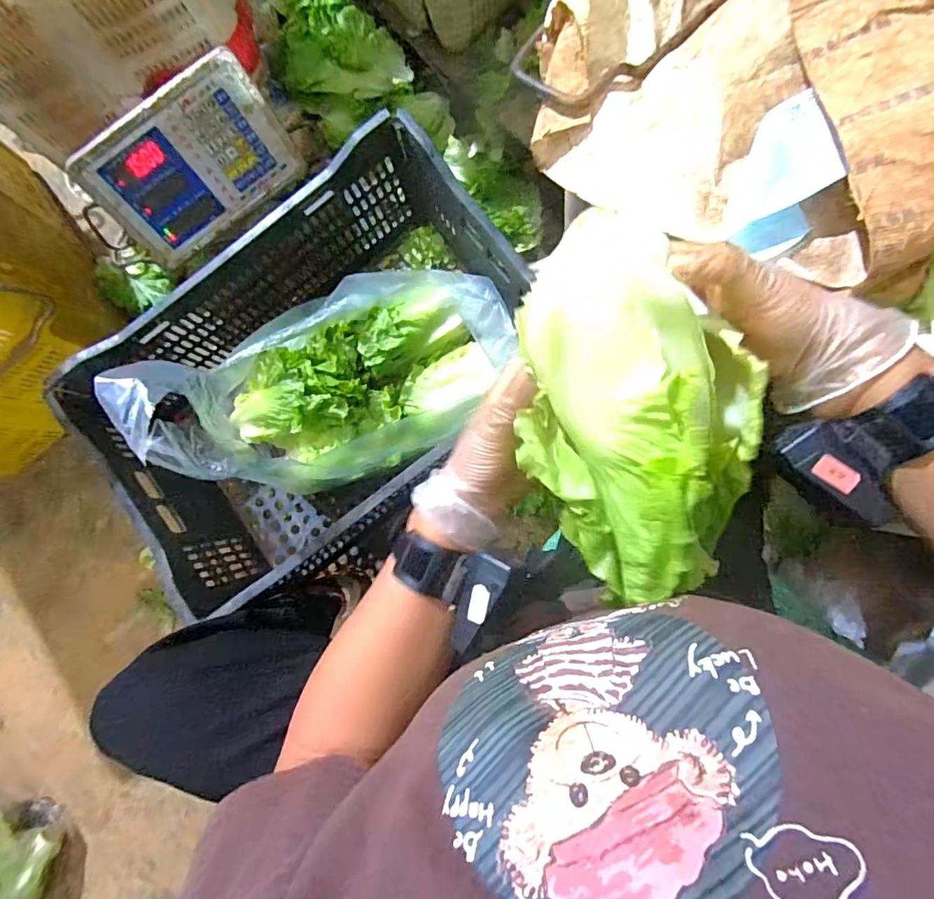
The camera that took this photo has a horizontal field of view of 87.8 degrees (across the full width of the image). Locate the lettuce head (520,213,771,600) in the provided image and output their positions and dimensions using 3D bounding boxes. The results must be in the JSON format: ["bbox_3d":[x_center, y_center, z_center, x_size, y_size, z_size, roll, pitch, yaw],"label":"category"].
[{"bbox_3d":[0.101,-0.013,0.278,0.130,0.106,0.189,-4,84,7],"label":"lettuce head"}]

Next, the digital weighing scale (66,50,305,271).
[{"bbox_3d":[-0.355,-0.373,0.632,0.238,0.151,0.065,-37,46,2],"label":"digital weighing scale"}]

